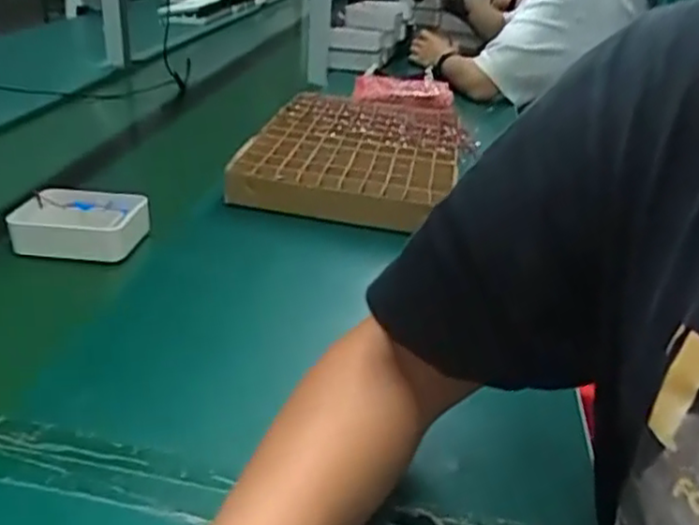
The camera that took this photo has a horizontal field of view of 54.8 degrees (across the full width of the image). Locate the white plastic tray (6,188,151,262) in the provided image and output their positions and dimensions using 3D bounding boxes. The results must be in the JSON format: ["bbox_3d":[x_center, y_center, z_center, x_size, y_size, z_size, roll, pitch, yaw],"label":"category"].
[{"bbox_3d":[-0.310,-0.048,0.782,0.137,0.054,0.103,3,27,-3],"label":"white plastic tray"}]

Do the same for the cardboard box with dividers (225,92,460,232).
[{"bbox_3d":[0.017,-0.178,1.059,0.285,0.053,0.486,7,27,6],"label":"cardboard box with dividers"}]

